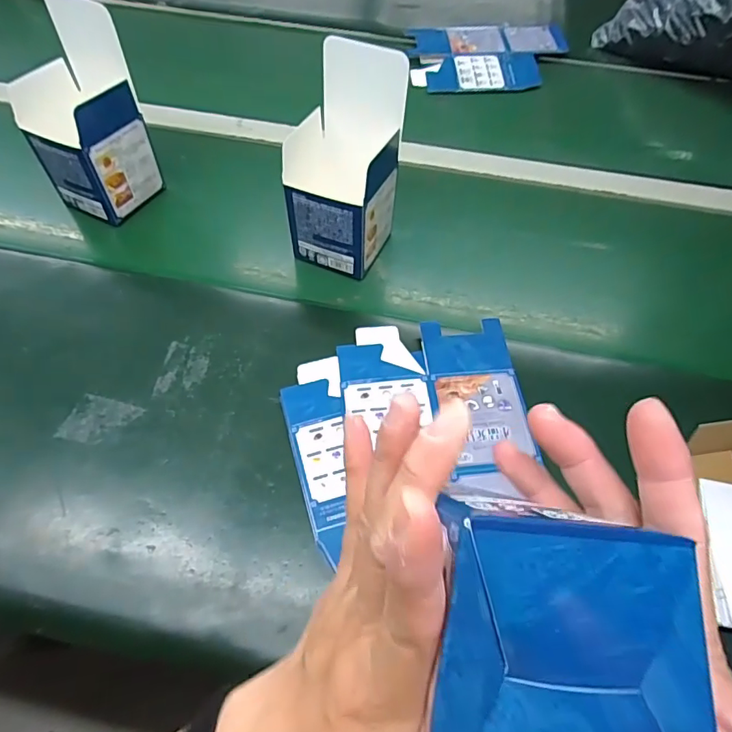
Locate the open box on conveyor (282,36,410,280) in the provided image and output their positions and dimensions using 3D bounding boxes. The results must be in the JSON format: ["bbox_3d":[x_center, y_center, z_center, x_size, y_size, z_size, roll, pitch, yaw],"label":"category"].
[{"bbox_3d":[-0.023,-0.189,0.471,0.092,0.173,0.106,19,62,11],"label":"open box on conveyor"}]

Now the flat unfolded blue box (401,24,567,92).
[{"bbox_3d":[0.186,-0.466,0.737,0.240,0.017,0.149,-6,60,-3],"label":"flat unfolded blue box"}]

